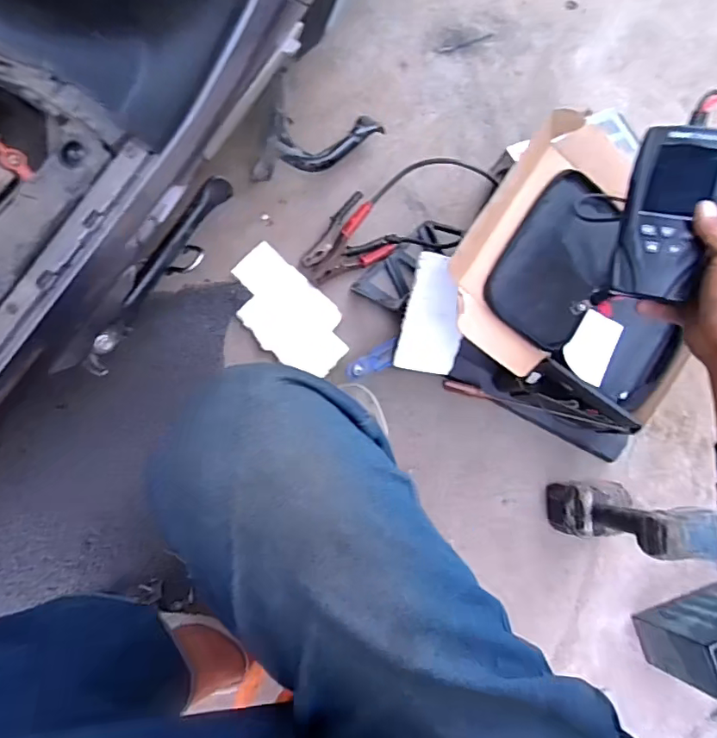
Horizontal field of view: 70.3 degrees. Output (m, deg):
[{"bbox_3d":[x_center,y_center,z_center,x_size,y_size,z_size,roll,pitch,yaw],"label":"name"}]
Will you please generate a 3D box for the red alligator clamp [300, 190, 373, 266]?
[{"bbox_3d":[-0.035,-0.209,0.783,0.046,0.034,0.134,43,102,-3],"label":"red alligator clamp"}]

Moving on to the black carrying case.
[{"bbox_3d":[0.260,-0.142,0.641,0.140,0.052,0.213,32,79,-4],"label":"black carrying case"}]

